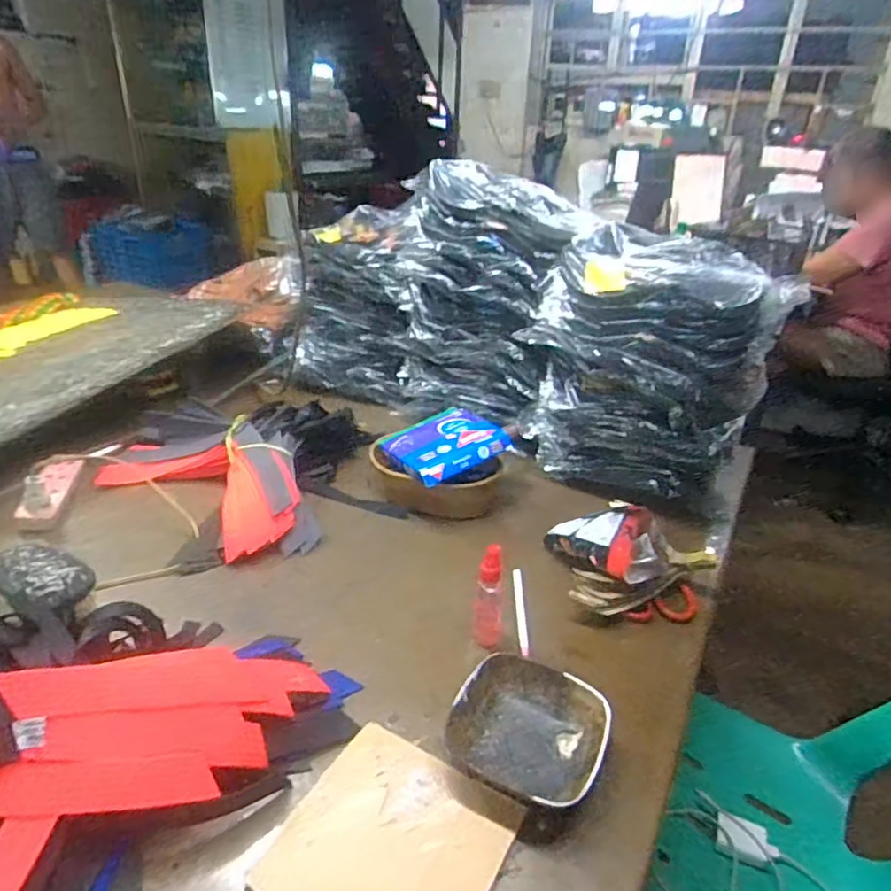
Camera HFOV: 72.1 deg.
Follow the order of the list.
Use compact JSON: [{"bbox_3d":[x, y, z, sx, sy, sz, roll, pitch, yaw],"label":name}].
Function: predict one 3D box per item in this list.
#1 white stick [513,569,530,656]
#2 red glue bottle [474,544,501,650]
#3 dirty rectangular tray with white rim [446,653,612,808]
[{"bbox_3d":[0.086,0.186,0.698,0.011,0.009,0.133,3,30,1],"label":"white stick"},{"bbox_3d":[0.046,0.155,0.632,0.029,0.120,0.023,7,29,6],"label":"red glue bottle"},{"bbox_3d":[0.073,0.254,0.541,0.131,0.041,0.125,14,31,19],"label":"dirty rectangular tray with white rim"}]

